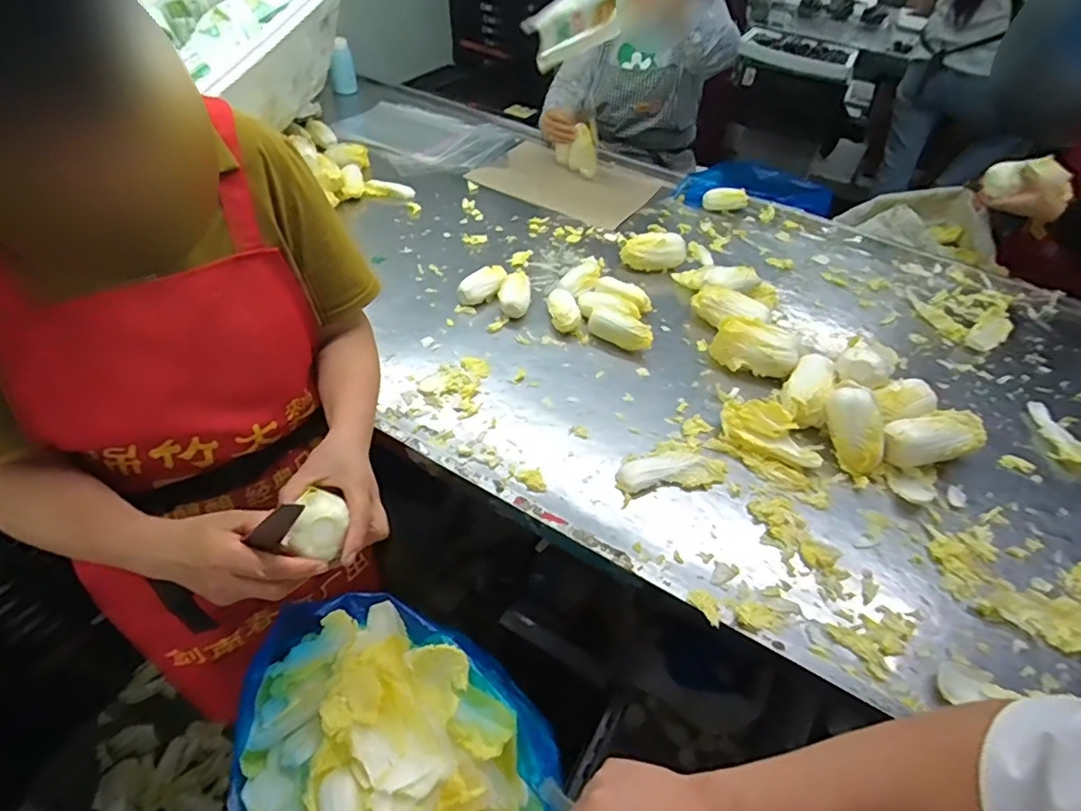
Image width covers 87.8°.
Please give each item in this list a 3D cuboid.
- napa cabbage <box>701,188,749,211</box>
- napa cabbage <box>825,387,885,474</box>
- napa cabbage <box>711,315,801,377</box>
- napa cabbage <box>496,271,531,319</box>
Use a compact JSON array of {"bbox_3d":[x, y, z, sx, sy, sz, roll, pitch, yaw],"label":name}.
[{"bbox_3d":[0.460,-0.517,1.401,0.108,0.052,0.051,12,44,31],"label":"napa cabbage"},{"bbox_3d":[0.483,0.038,0.852,0.062,0.066,0.134,2,79,-32],"label":"napa cabbage"},{"bbox_3d":[0.374,-0.099,0.979,0.144,0.072,0.089,14,48,6],"label":"napa cabbage"},{"bbox_3d":[-0.048,-0.204,1.040,0.060,0.042,0.102,2,48,-5],"label":"napa cabbage"}]

